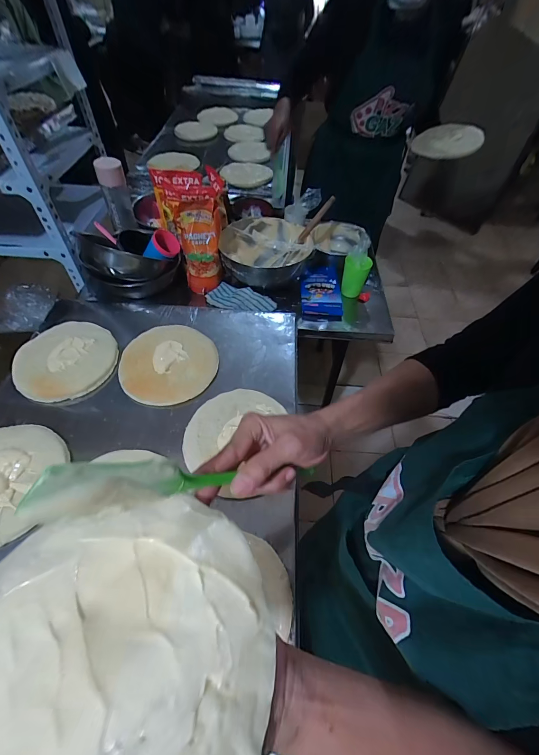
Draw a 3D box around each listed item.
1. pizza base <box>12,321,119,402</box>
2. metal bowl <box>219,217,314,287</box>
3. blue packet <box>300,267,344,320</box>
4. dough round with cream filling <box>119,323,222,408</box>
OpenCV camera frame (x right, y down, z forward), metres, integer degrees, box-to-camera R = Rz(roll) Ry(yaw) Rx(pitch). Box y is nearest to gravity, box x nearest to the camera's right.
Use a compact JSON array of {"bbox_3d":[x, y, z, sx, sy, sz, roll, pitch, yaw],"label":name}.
[{"bbox_3d":[-0.428,-0.039,0.672,0.191,0.029,0.185,-18,64,-24],"label":"pizza base"},{"bbox_3d":[-0.013,-0.362,0.952,0.254,0.119,0.284,-1,54,-5],"label":"metal bowl"},{"bbox_3d":[0.153,-0.260,0.950,0.117,0.025,0.216,4,54,-1],"label":"blue packet"},{"bbox_3d":[-0.210,-0.034,0.676,0.186,0.018,0.192,4,63,-9],"label":"dough round with cream filling"}]

